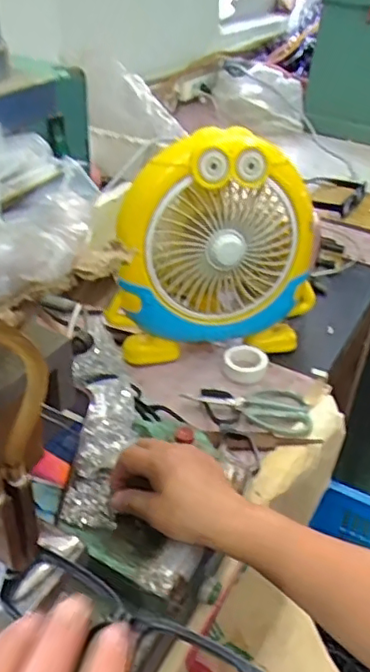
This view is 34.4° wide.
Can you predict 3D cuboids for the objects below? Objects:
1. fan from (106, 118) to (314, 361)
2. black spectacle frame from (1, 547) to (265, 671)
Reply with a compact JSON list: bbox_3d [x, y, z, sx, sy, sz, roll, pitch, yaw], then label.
[{"bbox_3d":[0.042,-0.108,0.736,0.264,0.257,0.092,-5,36,-12],"label":"fan"},{"bbox_3d":[-0.031,0.143,0.286,0.137,0.013,0.041,17,37,27],"label":"black spectacle frame"}]

